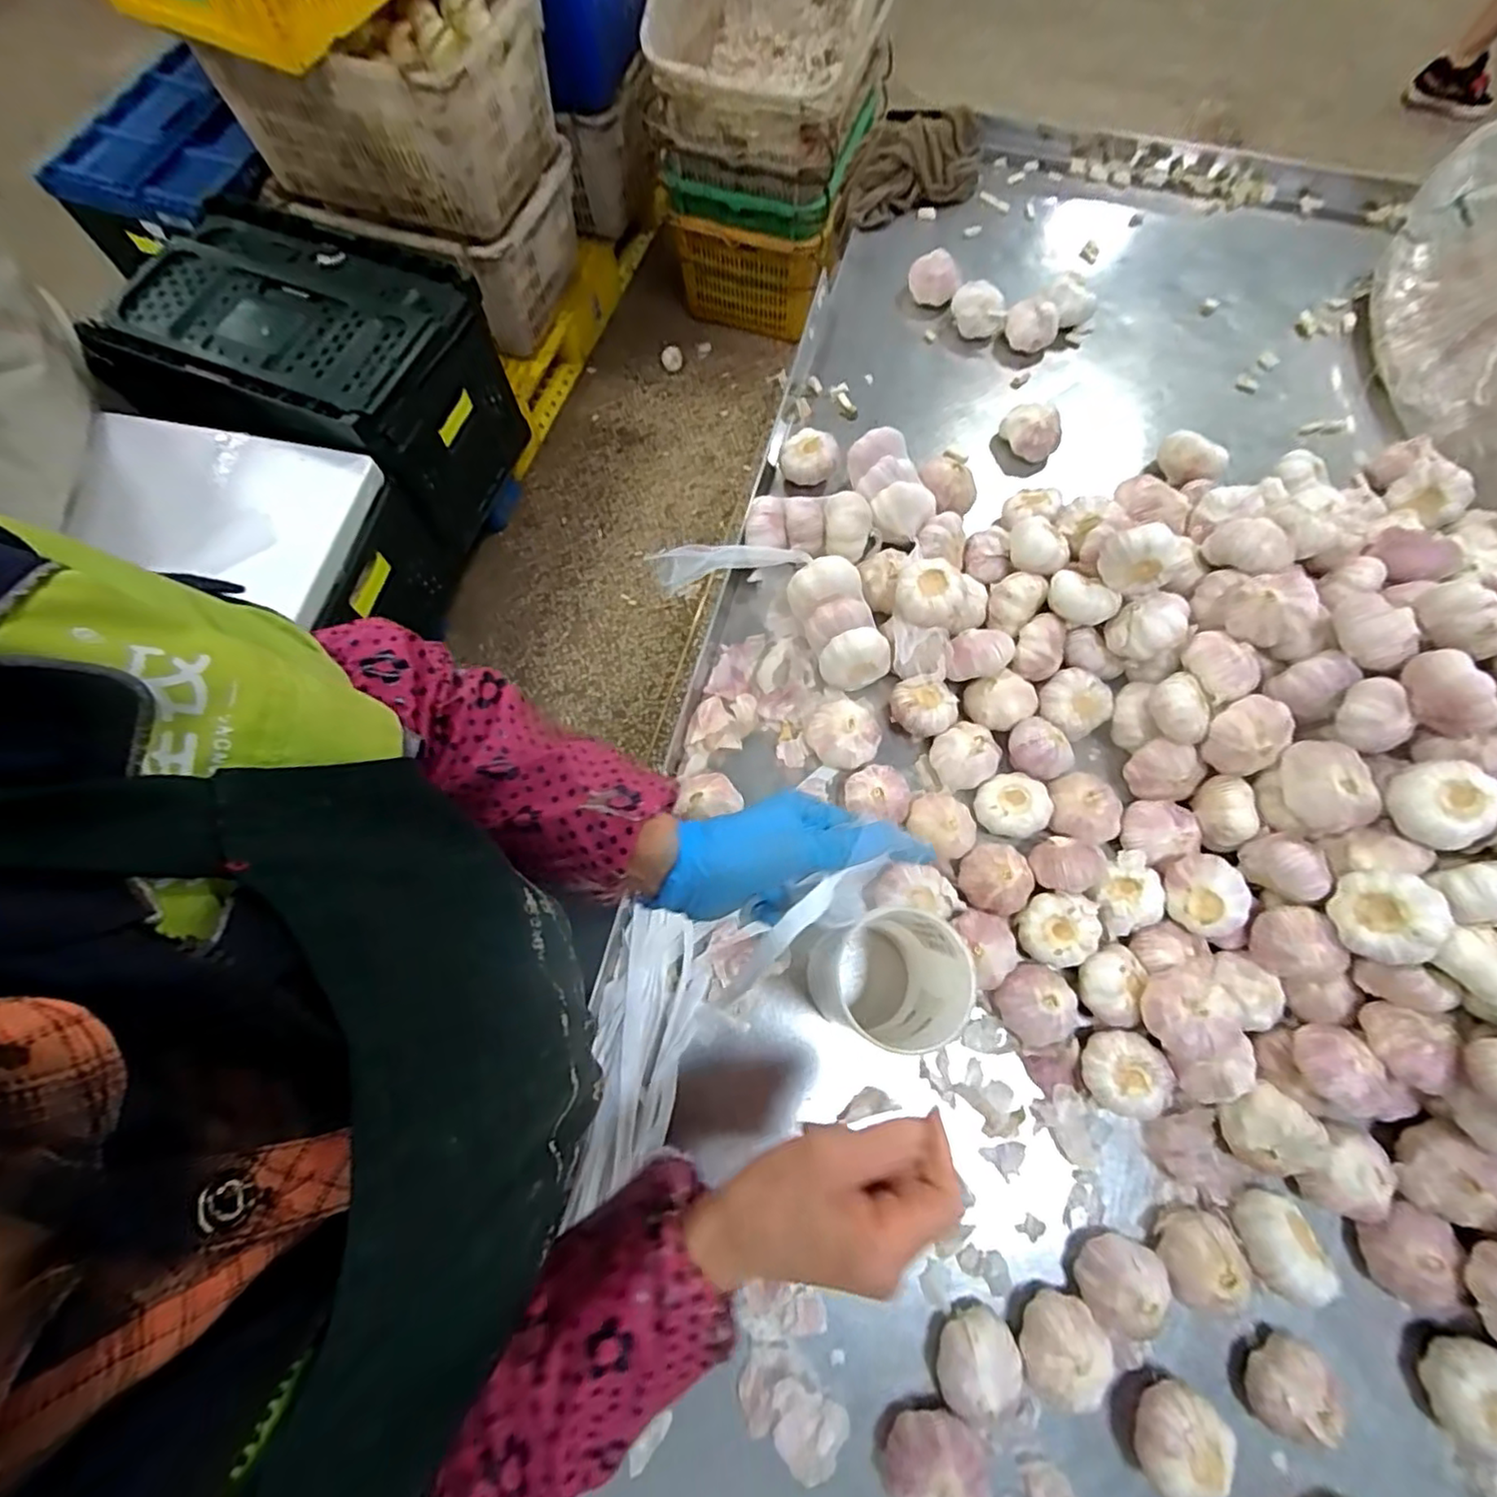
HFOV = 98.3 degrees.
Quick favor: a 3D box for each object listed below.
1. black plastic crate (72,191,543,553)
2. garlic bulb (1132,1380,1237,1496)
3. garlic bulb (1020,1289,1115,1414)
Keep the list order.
[{"bbox_3d":[-0.846,-0.736,1.335,0.591,0.345,0.456,16,71,5],"label":"black plastic crate"},{"bbox_3d":[0.278,0.445,0.417,0.050,0.045,0.055,0,70,0],"label":"garlic bulb"},{"bbox_3d":[0.208,0.397,0.432,0.054,0.038,0.051,0,70,0],"label":"garlic bulb"}]

